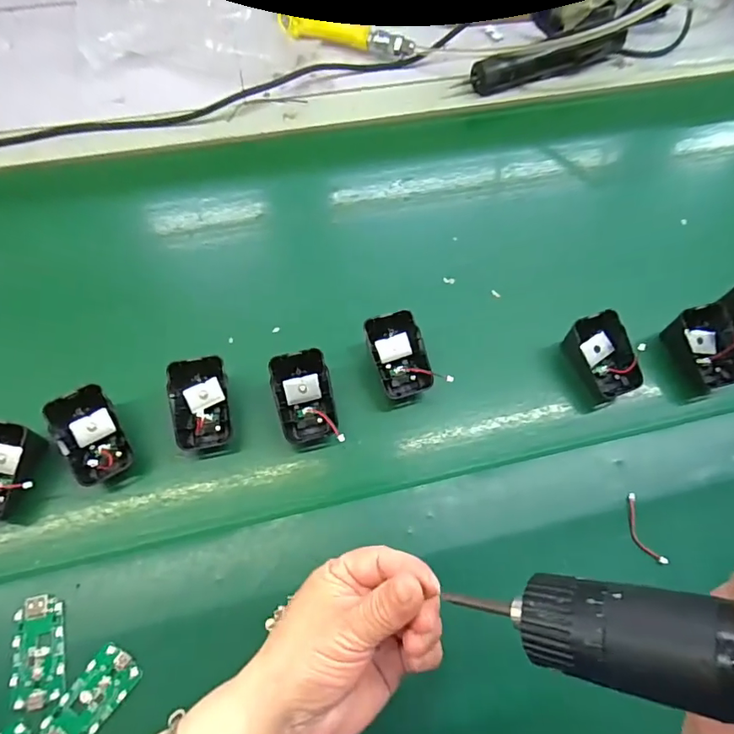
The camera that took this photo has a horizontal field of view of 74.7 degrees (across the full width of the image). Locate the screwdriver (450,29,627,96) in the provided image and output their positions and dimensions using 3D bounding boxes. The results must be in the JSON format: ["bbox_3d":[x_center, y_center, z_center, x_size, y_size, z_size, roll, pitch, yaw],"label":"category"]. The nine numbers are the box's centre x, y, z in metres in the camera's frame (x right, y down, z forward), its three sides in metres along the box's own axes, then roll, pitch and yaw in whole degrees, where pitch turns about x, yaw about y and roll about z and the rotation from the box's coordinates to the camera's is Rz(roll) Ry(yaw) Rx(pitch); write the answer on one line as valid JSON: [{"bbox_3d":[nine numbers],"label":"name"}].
[{"bbox_3d":[0.207,-0.353,0.557,0.203,0.036,0.032,-19,68,-10],"label":"screwdriver"}]

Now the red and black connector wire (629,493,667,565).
[{"bbox_3d":[0.207,0.123,0.364,0.015,0.006,0.052,-15,67,-9],"label":"red and black connector wire"}]

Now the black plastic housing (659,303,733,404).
[{"bbox_3d":[0.289,-0.014,0.414,0.051,0.039,0.067,-8,61,-6],"label":"black plastic housing"}]

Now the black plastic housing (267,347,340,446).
[{"bbox_3d":[-0.049,0.025,0.381,0.047,0.041,0.063,-13,61,-8],"label":"black plastic housing"}]

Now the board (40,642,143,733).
[{"bbox_3d":[-0.178,0.214,0.307,0.031,0.004,0.065,36,70,13],"label":"board"}]

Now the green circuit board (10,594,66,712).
[{"bbox_3d":[-0.216,0.186,0.315,0.030,0.007,0.064,-12,67,-7],"label":"green circuit board"}]

